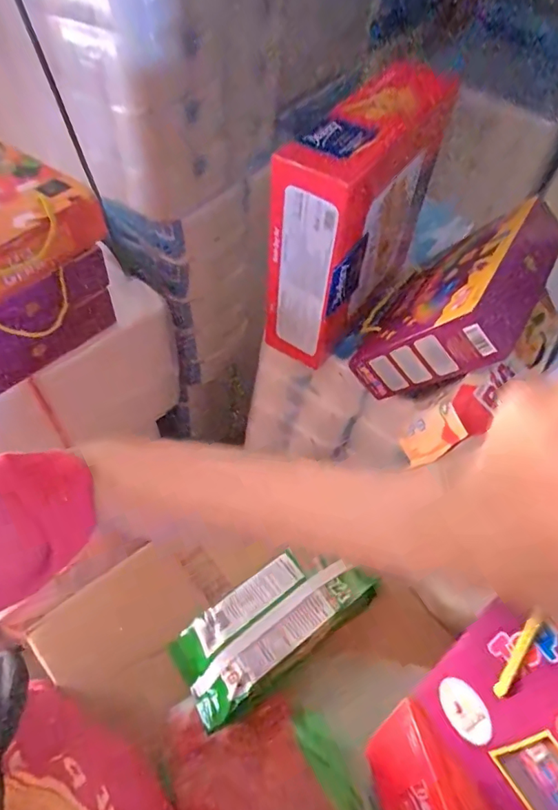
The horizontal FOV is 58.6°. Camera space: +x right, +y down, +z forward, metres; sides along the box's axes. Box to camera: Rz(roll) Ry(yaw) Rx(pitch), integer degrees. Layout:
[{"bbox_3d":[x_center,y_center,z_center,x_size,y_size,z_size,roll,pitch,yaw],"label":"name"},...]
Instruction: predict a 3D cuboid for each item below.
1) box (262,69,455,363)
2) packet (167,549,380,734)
[{"bbox_3d":[0.092,-0.220,0.632,0.095,0.268,0.249,30,57,18],"label":"box"},{"bbox_3d":[-0.003,0.262,0.599,0.238,0.083,0.104,-29,60,-23],"label":"packet"}]

